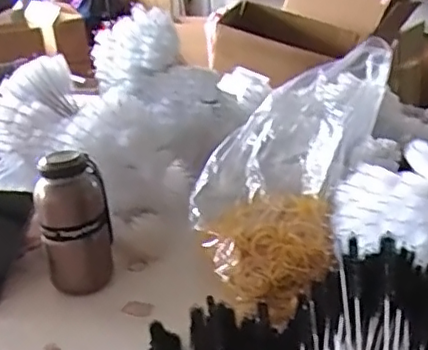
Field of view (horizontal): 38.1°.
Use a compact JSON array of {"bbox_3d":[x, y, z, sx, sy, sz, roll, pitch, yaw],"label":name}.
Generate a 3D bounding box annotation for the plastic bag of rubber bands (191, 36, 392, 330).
[{"bbox_3d":[0.084,0.000,0.743,0.191,0.311,0.115,10,-13,30],"label":"plastic bag of rubber bands"}]

